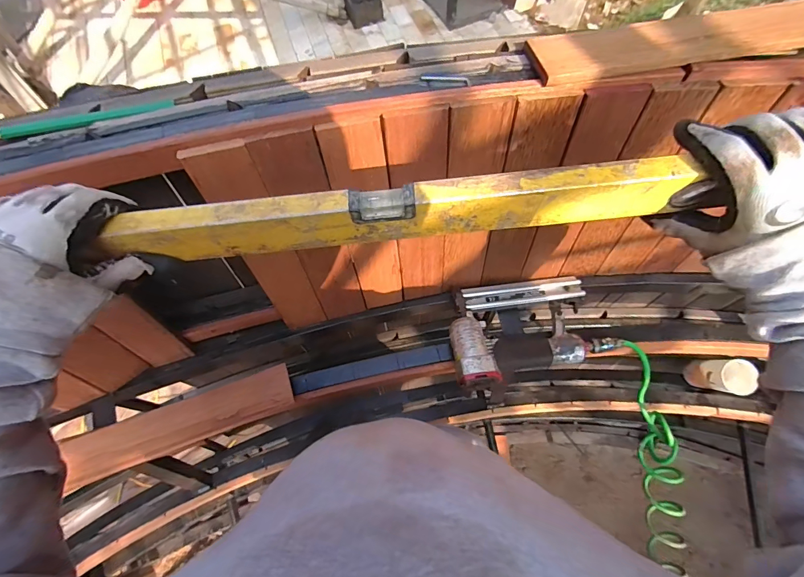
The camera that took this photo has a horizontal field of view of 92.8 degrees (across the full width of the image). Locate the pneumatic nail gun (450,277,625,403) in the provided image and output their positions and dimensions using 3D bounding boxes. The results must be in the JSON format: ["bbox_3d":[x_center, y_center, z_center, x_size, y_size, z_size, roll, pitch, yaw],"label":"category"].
[{"bbox_3d":[0.192,0.061,0.597,0.244,0.077,0.171,-11,67,-2],"label":"pneumatic nail gun"}]

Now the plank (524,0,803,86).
[{"bbox_3d":[0.297,-0.255,0.392,0.333,0.018,0.066,-9,67,-2],"label":"plank"}]

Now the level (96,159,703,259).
[{"bbox_3d":[-0.007,-0.058,0.300,0.424,0.046,0.022,-5,67,1],"label":"level"}]

